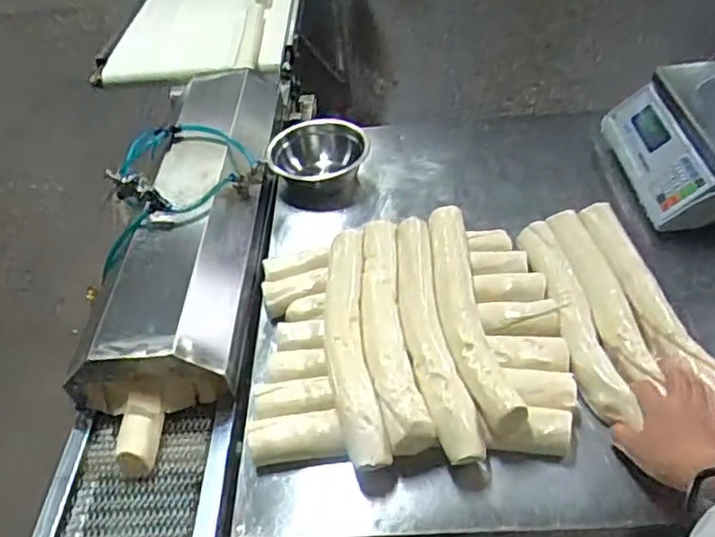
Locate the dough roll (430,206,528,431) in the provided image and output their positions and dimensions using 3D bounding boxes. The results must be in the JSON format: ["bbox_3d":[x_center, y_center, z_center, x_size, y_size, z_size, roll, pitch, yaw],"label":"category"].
[{"bbox_3d":[0.134,0.039,0.826,0.063,0.047,0.369,-6,45,0],"label":"dough roll"}]

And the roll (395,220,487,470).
[{"bbox_3d":[0.088,0.071,0.805,0.058,0.041,0.360,-8,45,-1],"label":"roll"}]

